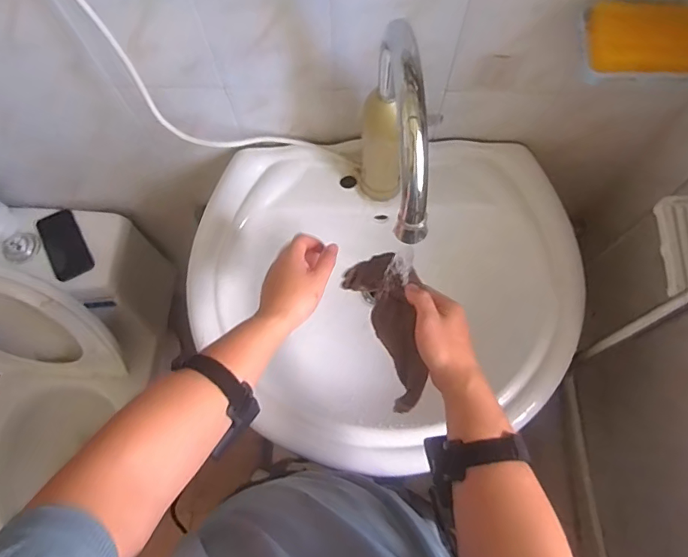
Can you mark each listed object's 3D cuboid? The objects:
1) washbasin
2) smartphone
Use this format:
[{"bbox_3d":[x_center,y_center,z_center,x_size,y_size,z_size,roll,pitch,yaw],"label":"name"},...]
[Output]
[{"bbox_3d":[0.049,0.043,0.701,0.555,0.166,0.449,8,72,3],"label":"washbasin"},{"bbox_3d":[-0.545,-0.067,0.912,0.071,0.011,0.139,-28,73,-8],"label":"smartphone"}]

